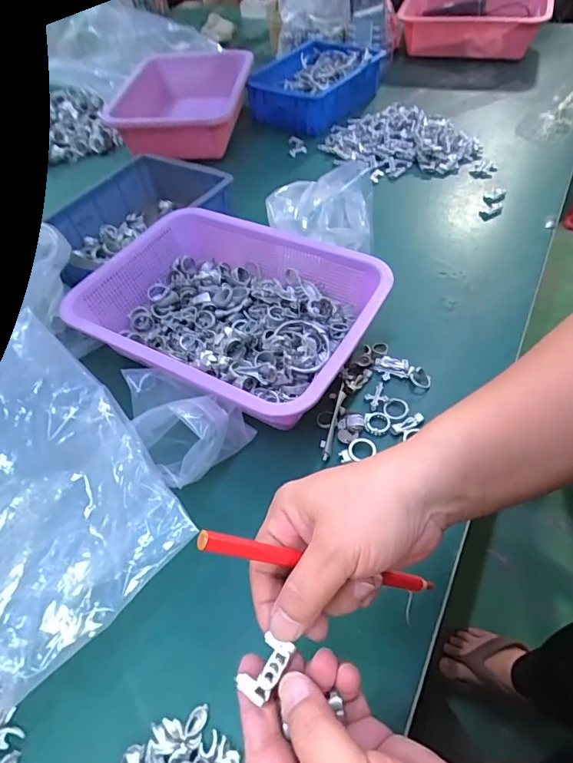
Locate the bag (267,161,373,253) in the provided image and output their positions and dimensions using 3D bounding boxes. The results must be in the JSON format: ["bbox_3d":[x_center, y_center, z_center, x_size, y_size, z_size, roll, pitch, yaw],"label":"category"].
[{"bbox_3d":[0.044,-0.213,0.578,0.129,0.065,0.147,-1,52,4],"label":"bag"}]

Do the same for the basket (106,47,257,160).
[{"bbox_3d":[-0.182,-0.506,0.821,0.219,0.080,0.287,0,53,3],"label":"basket"}]

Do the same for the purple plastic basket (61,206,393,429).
[{"bbox_3d":[-0.062,-0.077,0.494,0.300,0.074,0.224,22,57,21],"label":"purple plastic basket"}]

